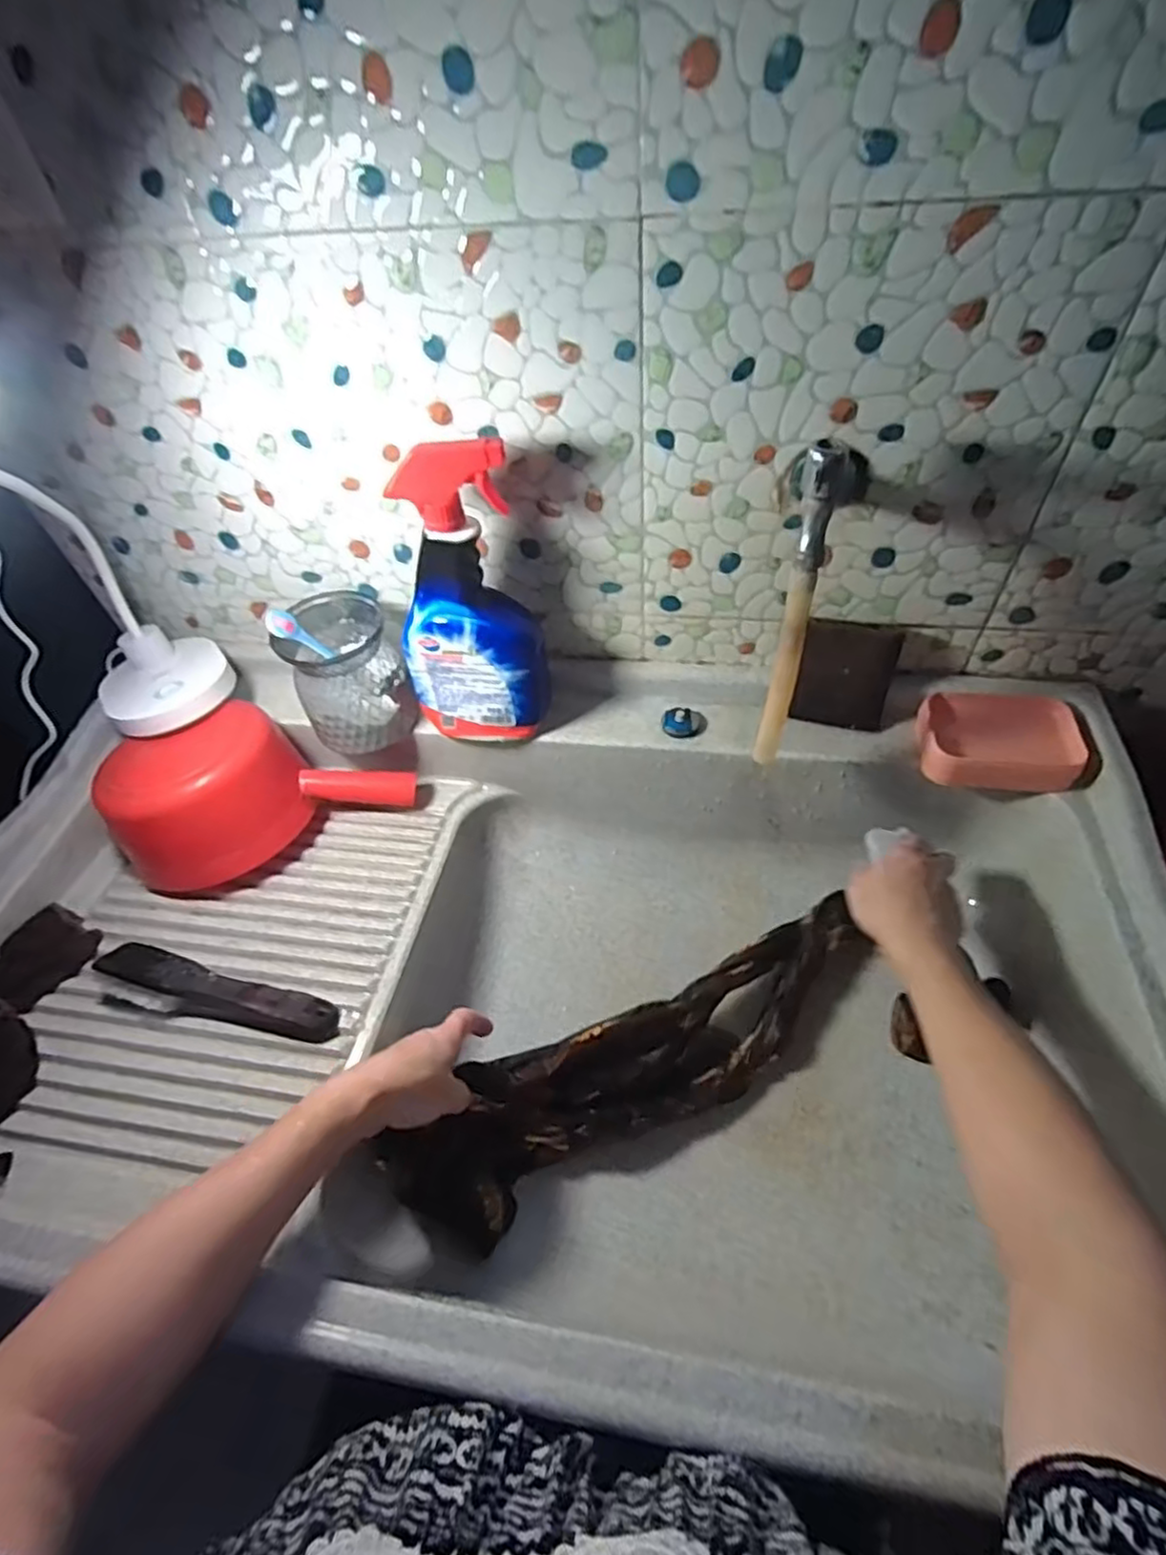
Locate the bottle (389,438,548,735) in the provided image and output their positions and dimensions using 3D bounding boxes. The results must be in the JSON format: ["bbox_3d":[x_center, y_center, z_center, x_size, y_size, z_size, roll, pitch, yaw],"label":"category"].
[{"bbox_3d":[-0.103,-0.144,0.583,0.114,0.262,0.054,7,51,12],"label":"bottle"}]

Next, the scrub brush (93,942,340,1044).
[{"bbox_3d":[-0.302,0.178,0.555,0.210,0.033,0.049,10,52,14],"label":"scrub brush"}]

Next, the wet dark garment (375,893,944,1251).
[{"bbox_3d":[0.078,0.263,0.614,0.488,0.091,0.123,-20,50,-20],"label":"wet dark garment"}]

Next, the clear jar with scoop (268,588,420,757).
[{"bbox_3d":[-0.228,-0.100,0.663,0.100,0.112,0.104,-26,52,-15],"label":"clear jar with scoop"}]

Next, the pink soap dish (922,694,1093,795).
[{"bbox_3d":[0.366,-0.035,0.603,0.124,0.028,0.098,11,52,15],"label":"pink soap dish"}]

